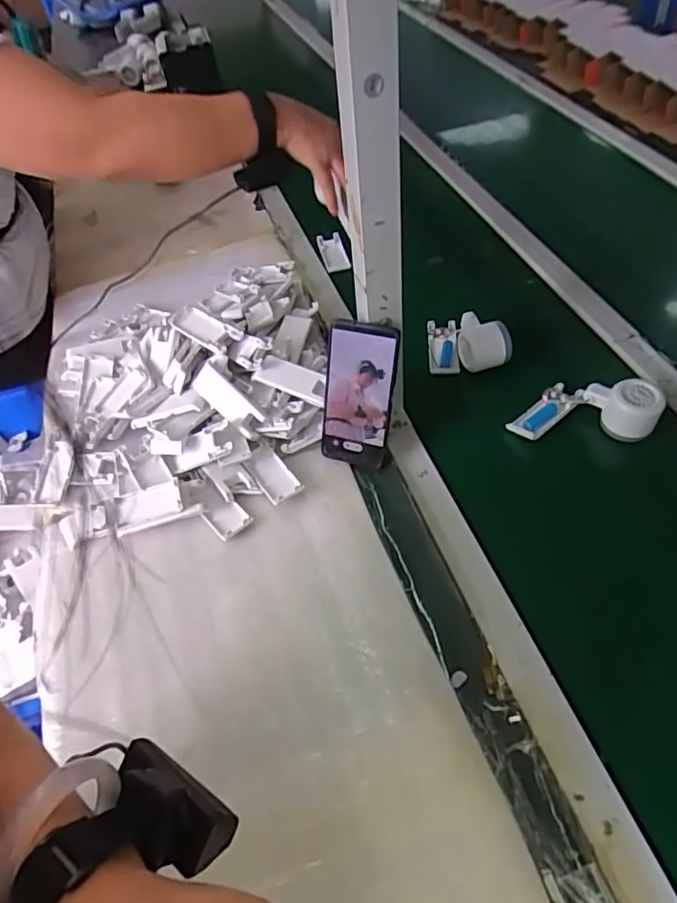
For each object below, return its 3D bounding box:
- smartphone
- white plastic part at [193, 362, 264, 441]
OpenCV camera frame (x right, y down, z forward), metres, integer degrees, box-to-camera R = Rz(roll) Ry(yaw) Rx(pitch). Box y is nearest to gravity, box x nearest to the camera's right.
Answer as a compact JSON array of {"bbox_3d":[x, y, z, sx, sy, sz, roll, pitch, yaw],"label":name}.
[{"bbox_3d":[0.022,-0.061,0.627,0.075,0.163,0.015,14,29,16],"label":"smartphone"},{"bbox_3d":[-0.130,-0.059,0.661,0.096,0.014,0.036,43,101,9],"label":"white plastic part"}]

